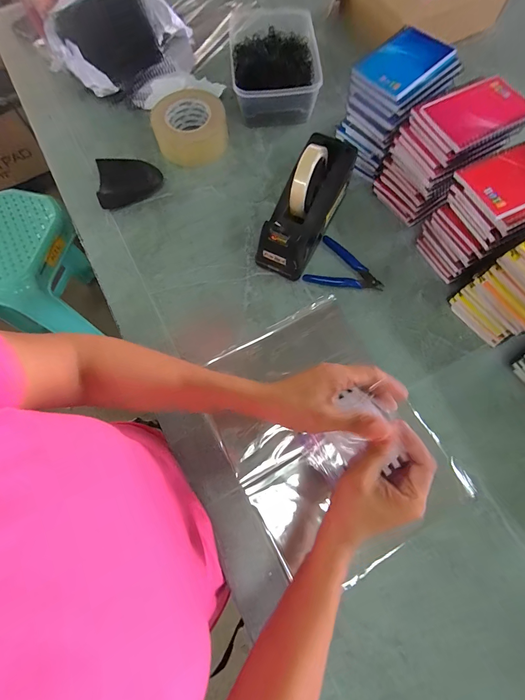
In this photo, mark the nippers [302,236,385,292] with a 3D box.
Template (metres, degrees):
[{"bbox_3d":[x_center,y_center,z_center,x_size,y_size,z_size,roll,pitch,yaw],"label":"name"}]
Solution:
[{"bbox_3d":[0.133,-0.137,0.506,0.120,0.007,0.087,10,74,4],"label":"nippers"}]

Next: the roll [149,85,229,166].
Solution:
[{"bbox_3d":[-0.134,-0.417,0.584,0.133,0.055,0.138,0,72,1],"label":"roll"}]

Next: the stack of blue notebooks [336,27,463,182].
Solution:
[{"bbox_3d":[0.212,-0.389,0.518,0.132,0.153,0.117,-43,76,-12],"label":"stack of blue notebooks"}]

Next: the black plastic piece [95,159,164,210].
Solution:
[{"bbox_3d":[-0.232,-0.299,0.545,0.106,0.029,0.083,-16,73,-3],"label":"black plastic piece"}]

